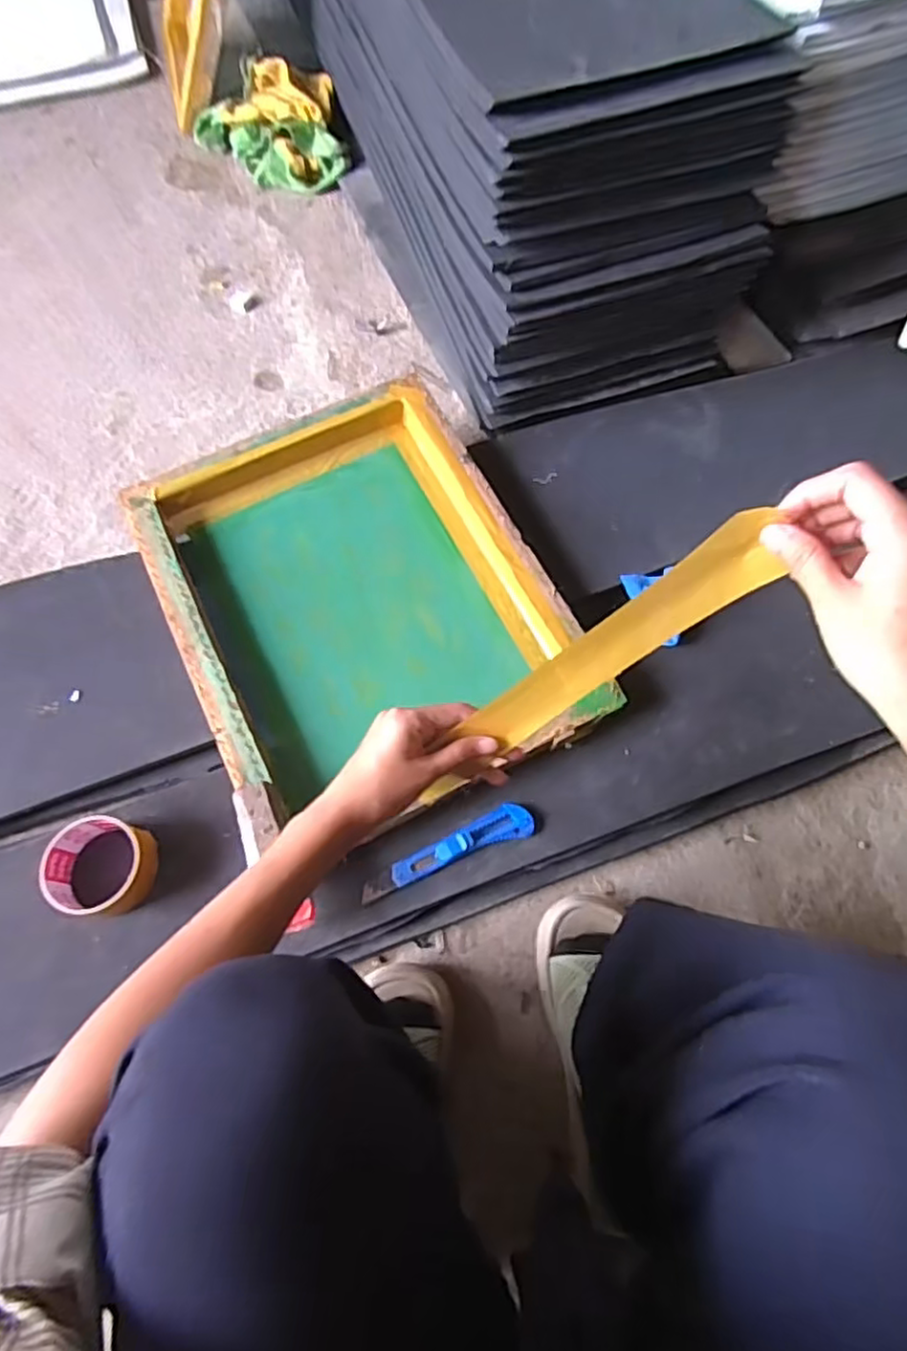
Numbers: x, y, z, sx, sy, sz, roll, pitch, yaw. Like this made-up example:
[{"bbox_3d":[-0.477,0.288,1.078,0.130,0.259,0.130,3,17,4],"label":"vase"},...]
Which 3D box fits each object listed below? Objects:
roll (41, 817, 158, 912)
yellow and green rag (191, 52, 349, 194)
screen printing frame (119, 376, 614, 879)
[{"bbox_3d":[-0.313,0.169,0.601,0.087,0.047,0.085,4,66,3],"label":"roll"},{"bbox_3d":[-0.296,-0.875,1.085,0.223,0.085,0.209,-16,67,-6],"label":"yellow and green rag"},{"bbox_3d":[-0.105,-0.093,0.701,0.371,0.044,0.430,-24,68,-9],"label":"screen printing frame"}]

